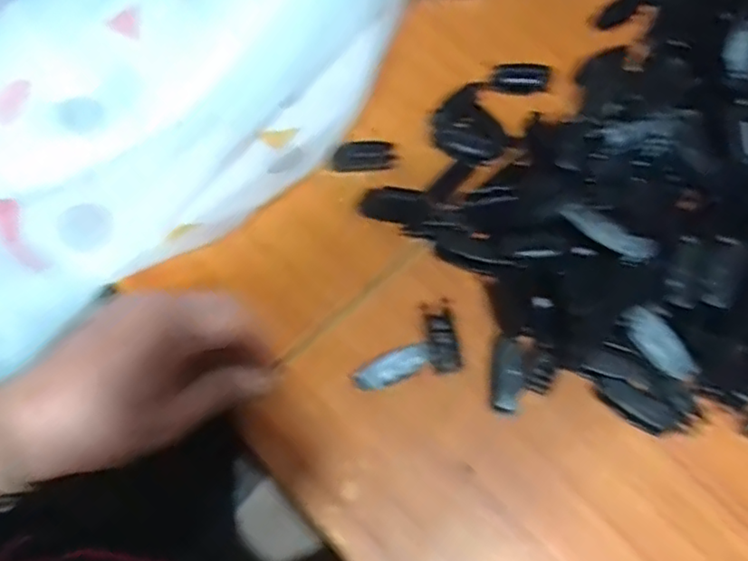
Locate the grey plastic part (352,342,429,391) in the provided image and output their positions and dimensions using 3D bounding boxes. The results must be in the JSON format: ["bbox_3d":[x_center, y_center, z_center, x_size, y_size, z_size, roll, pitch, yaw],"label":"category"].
[{"bbox_3d":[0.012,0.054,0.377,0.050,0.013,0.018,-29,72,-12],"label":"grey plastic part"}]

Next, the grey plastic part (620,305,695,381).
[{"bbox_3d":[0.174,0.040,0.377,0.022,0.015,0.054,-38,74,-14],"label":"grey plastic part"}]

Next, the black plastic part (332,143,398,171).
[{"bbox_3d":[-0.007,-0.089,0.436,0.046,0.005,0.019,-8,69,-4],"label":"black plastic part"}]

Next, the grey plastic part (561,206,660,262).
[{"bbox_3d":[0.148,-0.030,0.388,0.063,0.004,0.017,26,81,1],"label":"grey plastic part"}]

